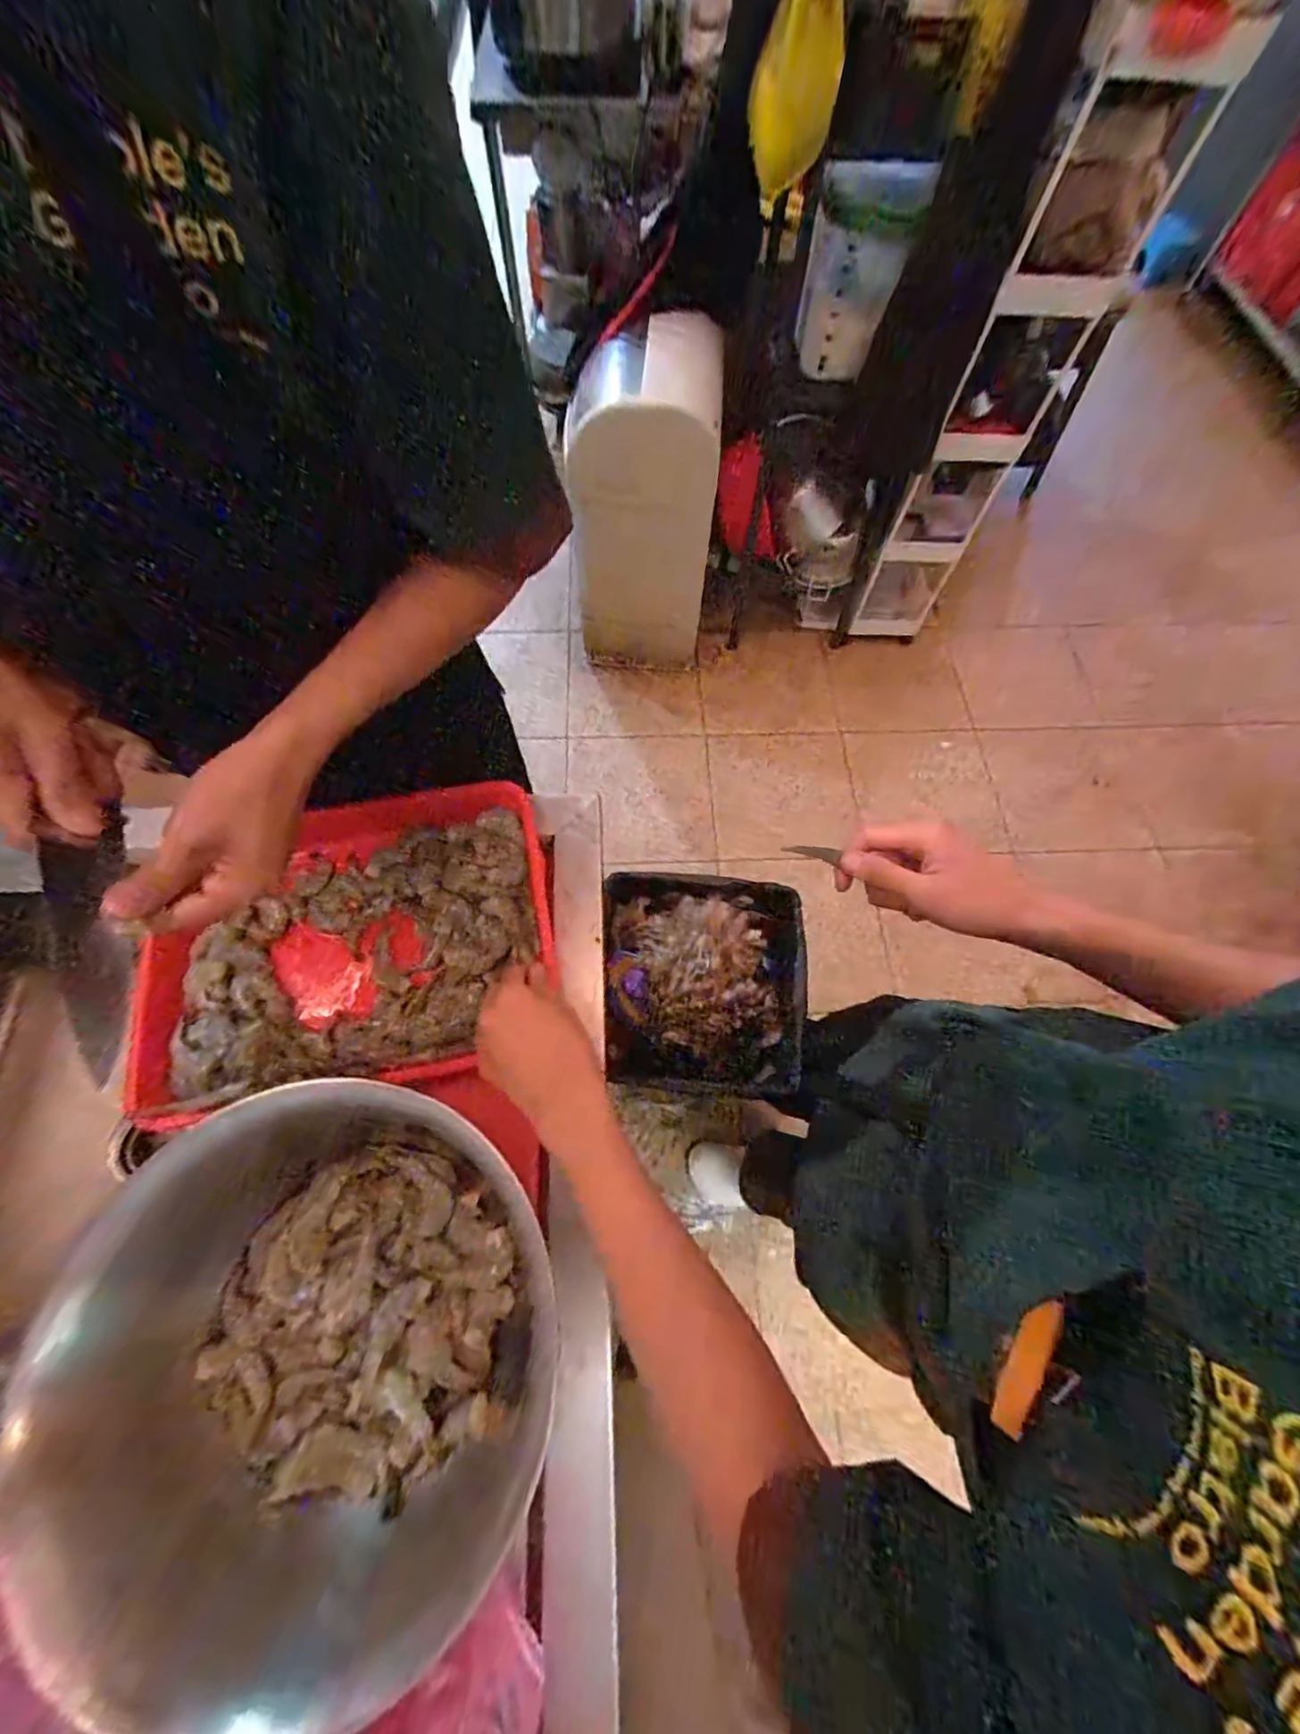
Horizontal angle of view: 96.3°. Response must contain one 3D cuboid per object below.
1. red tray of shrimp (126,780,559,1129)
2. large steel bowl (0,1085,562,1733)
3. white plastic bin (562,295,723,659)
[{"bbox_3d":[-0.275,0.061,0.542,0.351,0.051,0.268,-10,72,-3],"label":"red tray of shrimp"},{"bbox_3d":[-0.236,0.346,0.397,0.356,0.108,0.323,-27,70,-13],"label":"large steel bowl"},{"bbox_3d":[-0.022,-0.909,1.565,0.360,0.850,0.297,0,67,-2],"label":"white plastic bin"}]

